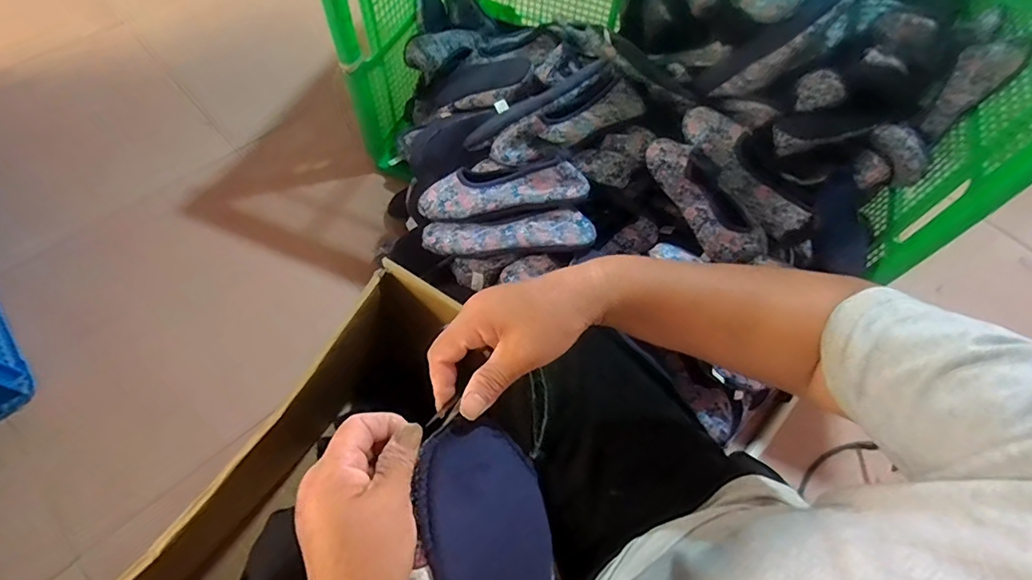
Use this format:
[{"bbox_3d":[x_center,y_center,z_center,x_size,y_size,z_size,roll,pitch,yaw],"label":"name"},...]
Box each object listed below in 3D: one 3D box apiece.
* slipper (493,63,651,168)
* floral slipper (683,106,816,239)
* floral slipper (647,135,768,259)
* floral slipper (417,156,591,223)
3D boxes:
[{"bbox_3d":[0.085,-0.258,0.792,0.118,0.049,0.264,42,68,17],"label":"slipper"},{"bbox_3d":[0.358,-0.186,0.798,0.081,0.047,0.254,-38,88,-20],"label":"floral slipper"},{"bbox_3d":[0.284,-0.151,0.769,0.199,0.081,0.065,44,65,-14],"label":"floral slipper"},{"bbox_3d":[-0.027,-0.150,0.751,0.262,0.063,0.083,-5,61,16],"label":"floral slipper"}]

